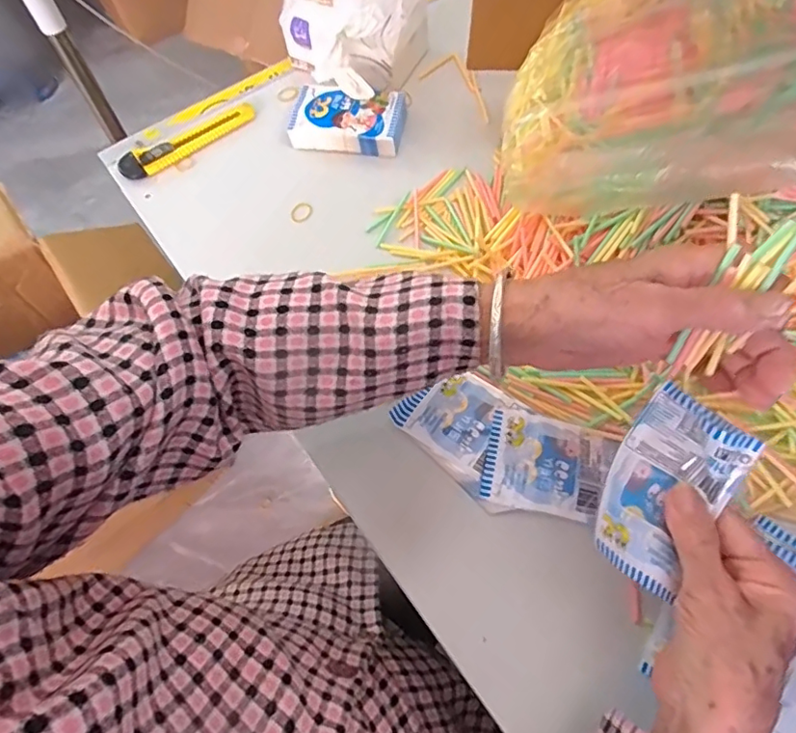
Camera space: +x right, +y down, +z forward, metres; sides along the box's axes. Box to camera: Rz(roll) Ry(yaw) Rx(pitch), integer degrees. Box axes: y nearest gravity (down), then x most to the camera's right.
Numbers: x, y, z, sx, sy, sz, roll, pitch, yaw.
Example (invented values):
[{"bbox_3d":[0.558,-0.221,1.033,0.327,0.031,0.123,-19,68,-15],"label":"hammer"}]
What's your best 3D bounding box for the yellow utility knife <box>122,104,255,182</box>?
[{"bbox_3d":[-0.214,-0.235,0.563,0.149,0.016,0.033,-38,66,-15],"label":"yellow utility knife"}]

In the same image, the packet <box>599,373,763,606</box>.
[{"bbox_3d":[0.139,0.065,0.288,0.055,0.029,0.094,33,85,15],"label":"packet"}]

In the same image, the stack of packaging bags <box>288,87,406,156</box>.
[{"bbox_3d":[-0.050,-0.248,0.549,0.109,0.028,0.064,5,63,7],"label":"stack of packaging bags"}]

